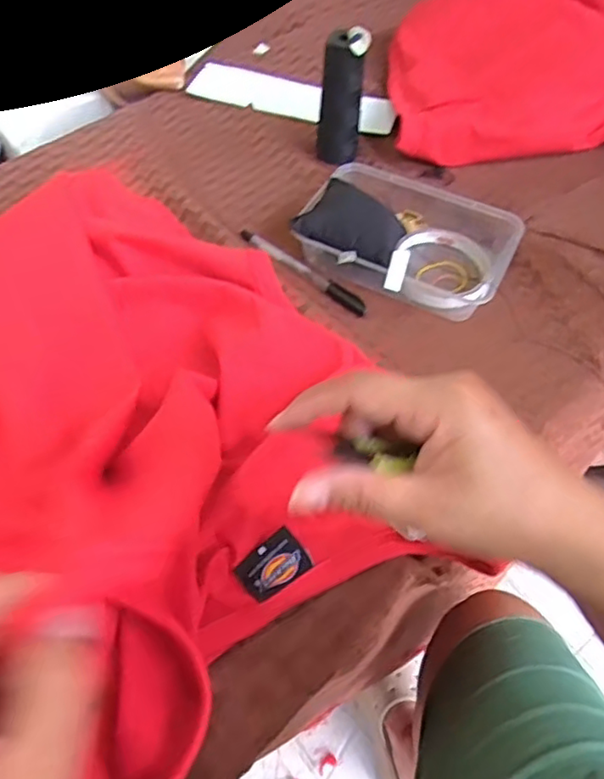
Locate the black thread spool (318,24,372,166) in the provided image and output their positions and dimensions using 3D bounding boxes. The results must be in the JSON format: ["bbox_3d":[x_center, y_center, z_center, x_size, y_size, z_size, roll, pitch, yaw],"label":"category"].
[{"bbox_3d":[0.038,-0.271,0.564,0.038,0.112,0.031,2,54,-2],"label":"black thread spool"}]

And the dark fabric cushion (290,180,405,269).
[{"bbox_3d":[0.046,-0.141,0.503,0.083,0.015,0.077,27,57,11],"label":"dark fabric cushion"}]

